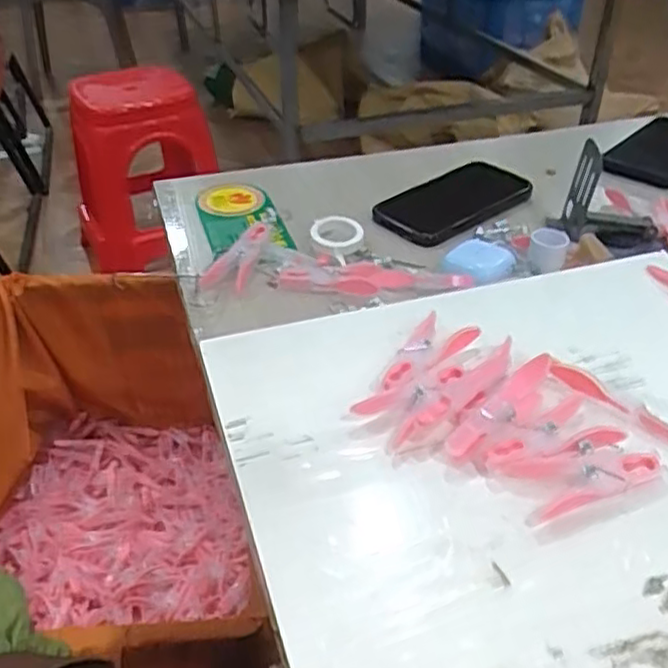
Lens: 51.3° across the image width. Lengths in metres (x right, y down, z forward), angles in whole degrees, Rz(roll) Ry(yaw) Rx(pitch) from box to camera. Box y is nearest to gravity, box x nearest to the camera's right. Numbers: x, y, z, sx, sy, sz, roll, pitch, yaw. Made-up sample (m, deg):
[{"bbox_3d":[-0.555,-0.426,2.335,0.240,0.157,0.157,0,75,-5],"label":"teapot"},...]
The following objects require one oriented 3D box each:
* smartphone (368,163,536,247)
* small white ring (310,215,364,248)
[{"bbox_3d":[0.107,-0.120,0.632,0.149,0.014,0.081,-29,46,-33],"label":"smartphone"},{"bbox_3d":[0.002,-0.085,0.576,0.043,0.010,0.049,-5,37,-7],"label":"small white ring"}]

